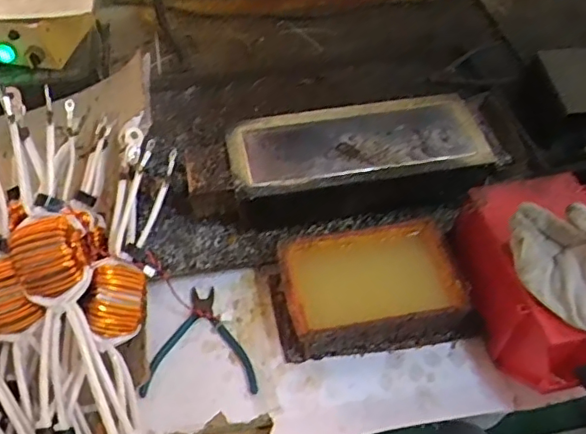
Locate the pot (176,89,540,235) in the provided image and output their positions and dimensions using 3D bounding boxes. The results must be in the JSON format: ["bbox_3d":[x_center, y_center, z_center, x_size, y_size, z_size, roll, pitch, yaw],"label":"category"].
[{"bbox_3d":[0.082,-0.081,0.795,0.446,0.090,0.169,-7,52,-5],"label":"pot"}]

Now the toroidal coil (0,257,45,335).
[{"bbox_3d":[-0.313,0.087,0.624,0.062,0.052,0.069,-27,57,-20],"label":"toroidal coil"}]

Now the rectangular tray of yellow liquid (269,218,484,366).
[{"bbox_3d":[0.091,0.081,0.686,0.229,0.074,0.144,-6,52,-5],"label":"rectangular tray of yellow liquid"}]

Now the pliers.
[{"bbox_3d":[-0.107,0.139,0.668,0.126,0.016,0.136,-2,52,-2],"label":"pliers"}]

